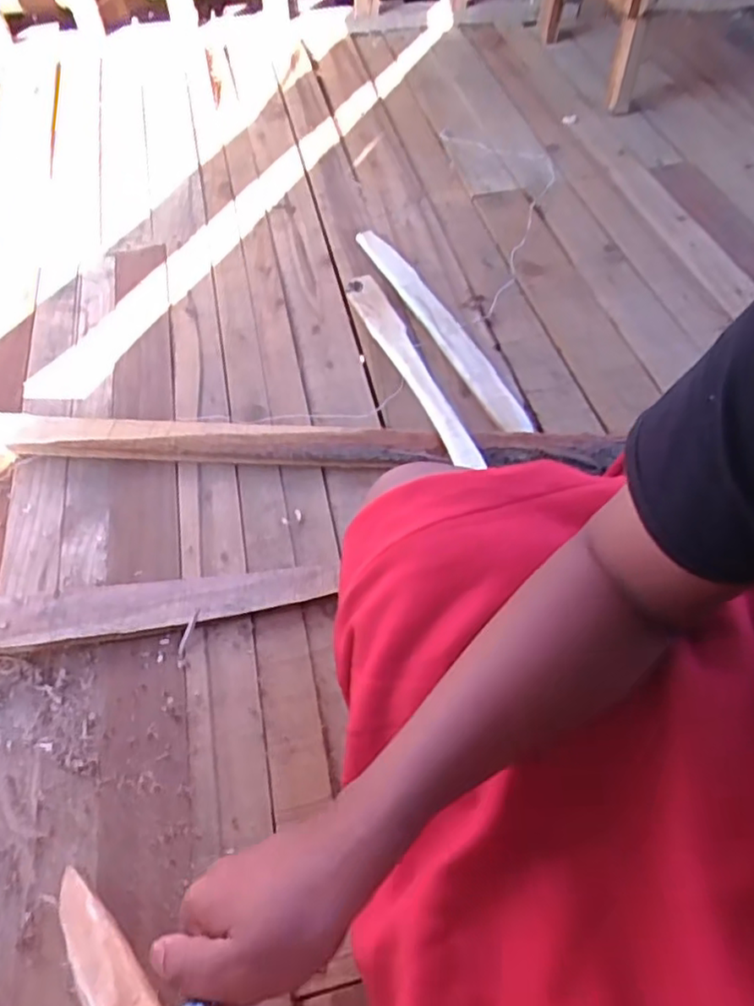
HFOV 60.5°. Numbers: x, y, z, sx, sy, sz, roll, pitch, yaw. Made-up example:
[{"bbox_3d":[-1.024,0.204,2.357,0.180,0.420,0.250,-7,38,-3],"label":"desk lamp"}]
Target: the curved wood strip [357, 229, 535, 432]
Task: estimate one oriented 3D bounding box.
[{"bbox_3d":[0.086,-0.265,0.934,0.059,0.029,0.436,-21,57,-12],"label":"curved wood strip"}]

